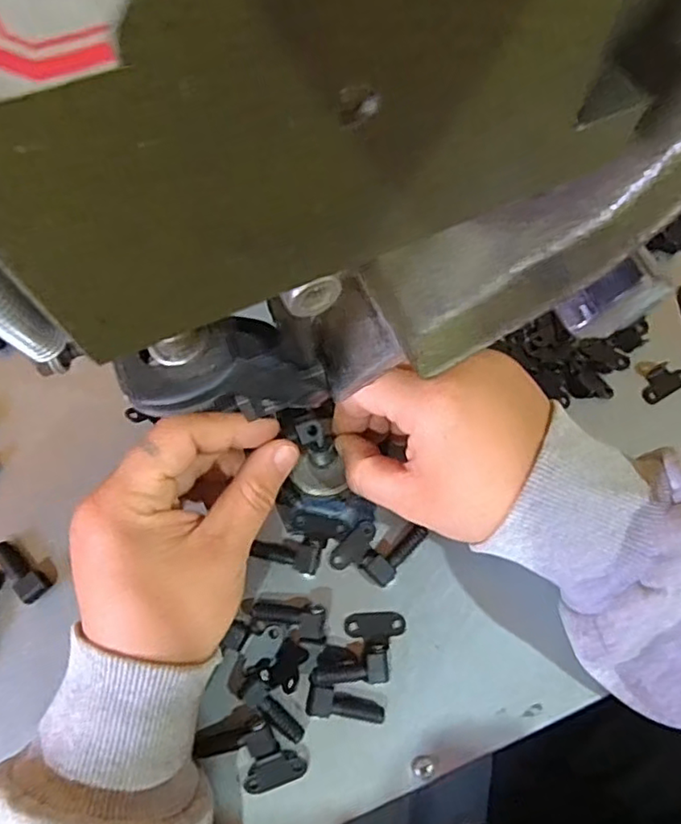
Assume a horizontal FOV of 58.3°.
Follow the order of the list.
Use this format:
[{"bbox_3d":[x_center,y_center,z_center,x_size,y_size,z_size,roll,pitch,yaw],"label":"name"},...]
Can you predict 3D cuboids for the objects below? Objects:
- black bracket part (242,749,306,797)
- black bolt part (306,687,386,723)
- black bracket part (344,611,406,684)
[{"bbox_3d":[-0.030,0.163,0.276,0.028,0.005,0.014,-21,74,-6],"label":"black bracket part"},{"bbox_3d":[0.003,0.137,0.282,0.036,0.007,0.013,11,74,4],"label":"black bolt part"},{"bbox_3d":[0.017,0.112,0.290,0.028,0.010,0.030,-5,73,-1],"label":"black bracket part"}]

